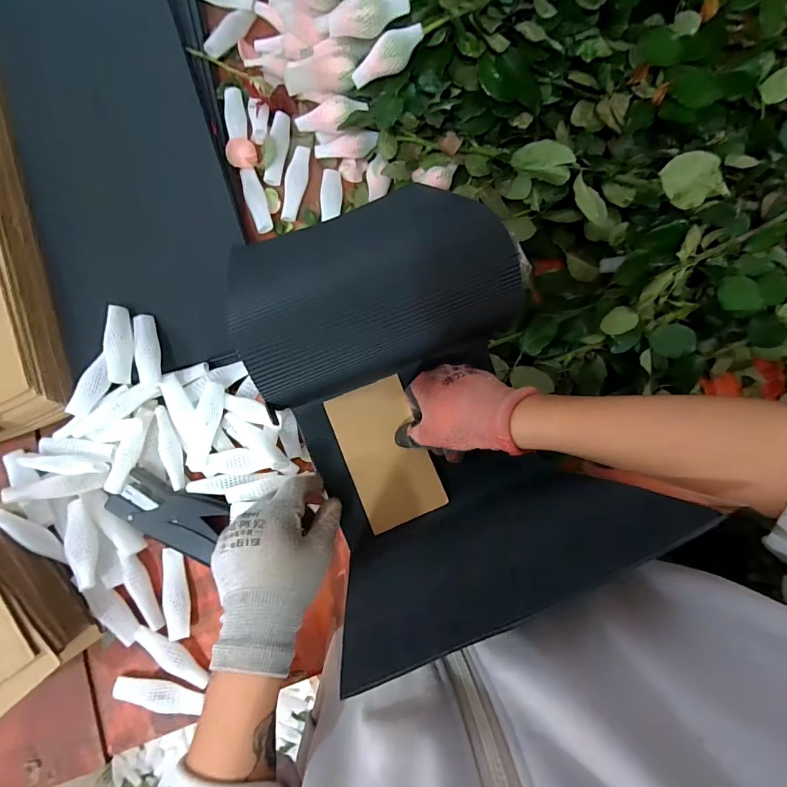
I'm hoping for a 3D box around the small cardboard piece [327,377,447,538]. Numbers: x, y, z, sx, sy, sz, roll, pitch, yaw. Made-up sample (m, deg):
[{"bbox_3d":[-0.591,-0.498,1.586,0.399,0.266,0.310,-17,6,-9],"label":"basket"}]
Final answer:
[{"bbox_3d":[-0.007,0.059,0.409,0.078,0.006,0.136,-22,86,-6],"label":"small cardboard piece"}]

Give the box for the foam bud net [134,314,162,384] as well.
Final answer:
[{"bbox_3d":[-0.256,-0.046,0.432,0.022,0.014,0.077,-14,72,-6],"label":"foam bud net"}]

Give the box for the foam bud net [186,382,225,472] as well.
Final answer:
[{"bbox_3d":[-0.194,0.034,0.429,0.025,0.018,0.091,10,80,-2],"label":"foam bud net"}]

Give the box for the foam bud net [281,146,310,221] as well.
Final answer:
[{"bbox_3d":[-0.120,-0.254,0.503,0.025,0.011,0.094,10,80,-2],"label":"foam bud net"}]

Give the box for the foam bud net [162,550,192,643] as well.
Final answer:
[{"bbox_3d":[-0.223,0.204,0.425,0.024,0.013,0.085,-15,73,-6],"label":"foam bud net"}]

